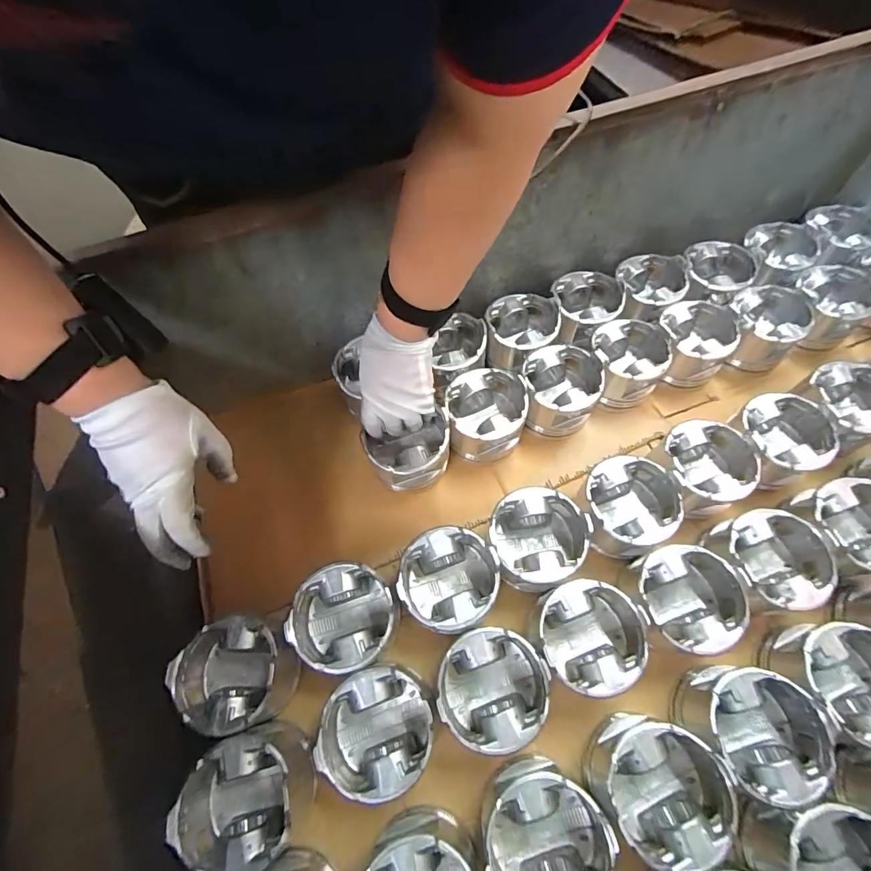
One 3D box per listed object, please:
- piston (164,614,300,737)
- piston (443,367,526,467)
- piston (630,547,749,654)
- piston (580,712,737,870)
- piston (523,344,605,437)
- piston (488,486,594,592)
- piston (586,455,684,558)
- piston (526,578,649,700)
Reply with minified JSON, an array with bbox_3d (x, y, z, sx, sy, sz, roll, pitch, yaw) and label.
[{"bbox_3d":[-0.197,0.235,0.433,0.109,0.074,0.096,2,63,5],"label":"piston"},{"bbox_3d":[0.063,-0.026,0.550,0.094,0.092,0.096,-1,63,3],"label":"piston"},{"bbox_3d":[0.252,0.165,0.442,0.098,0.070,0.094,-1,63,3],"label":"piston"},{"bbox_3d":[0.194,0.313,0.393,0.108,0.085,0.100,32,69,18],"label":"piston"},{"bbox_3d":[0.161,-0.057,0.570,0.093,0.098,0.093,-1,63,3],"label":"piston"},{"bbox_3d":[0.109,0.116,0.478,0.097,0.086,0.098,-1,63,3],"label":"piston"},{"bbox_3d":[0.213,0.079,0.487,0.094,0.075,0.099,-1,63,3],"label":"piston"},{"bbox_3d":[0.150,0.203,0.438,0.101,0.086,0.096,-1,63,3],"label":"piston"}]

